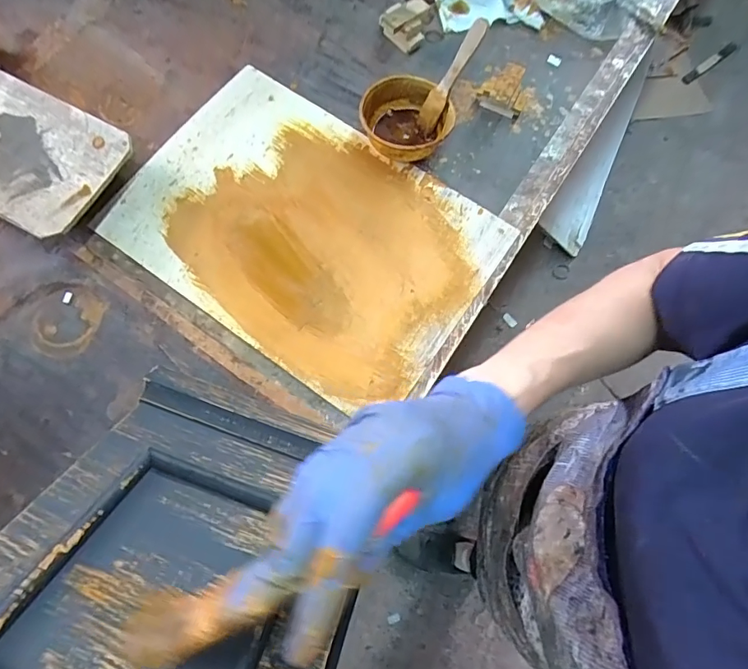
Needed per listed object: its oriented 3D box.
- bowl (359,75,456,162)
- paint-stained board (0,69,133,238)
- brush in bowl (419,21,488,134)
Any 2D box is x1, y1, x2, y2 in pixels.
[{"bbox_3d":[0.039,-0.271,0.611,0.118,0.057,0.106,14,73,1],"label":"bowl"},{"bbox_3d":[-0.422,-0.220,0.557,0.236,0.015,0.158,28,72,7],"label":"paint-stained board"},{"bbox_3d":[0.092,-0.312,0.577,0.015,0.145,0.030,-23,72,-36],"label":"brush in bowl"}]

